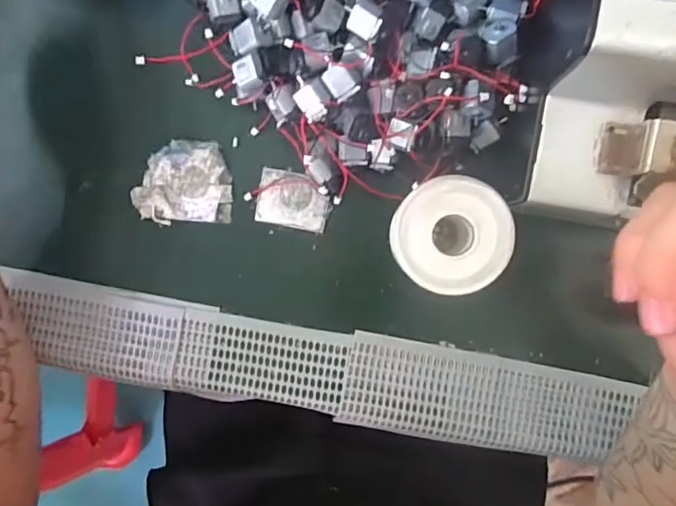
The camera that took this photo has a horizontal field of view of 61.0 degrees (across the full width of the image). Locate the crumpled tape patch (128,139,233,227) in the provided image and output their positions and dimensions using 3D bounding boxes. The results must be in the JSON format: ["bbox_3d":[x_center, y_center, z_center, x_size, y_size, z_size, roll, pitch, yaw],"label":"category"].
[{"bbox_3d":[-0.102,-0.047,0.382,0.064,0.008,0.052,3,88,4],"label":"crumpled tape patch"}]

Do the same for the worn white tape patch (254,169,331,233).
[{"bbox_3d":[-0.029,-0.035,0.377,0.047,0.005,0.035,11,88,4],"label":"worn white tape patch"}]

